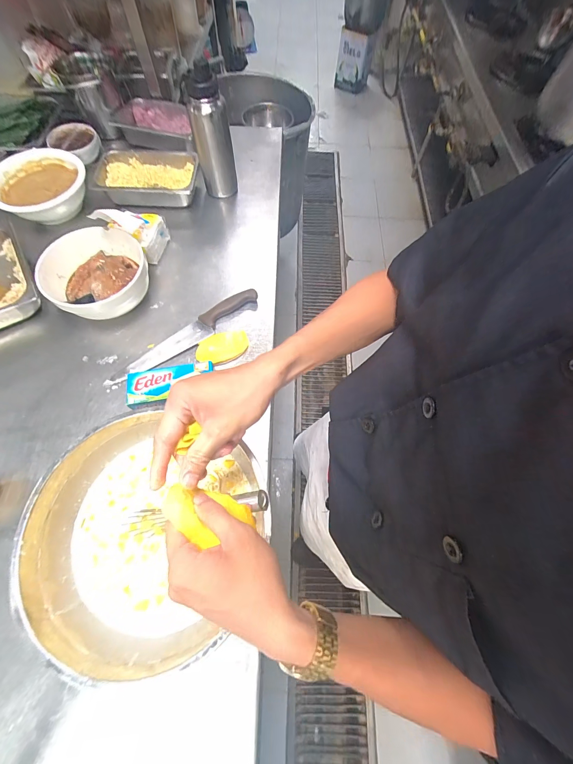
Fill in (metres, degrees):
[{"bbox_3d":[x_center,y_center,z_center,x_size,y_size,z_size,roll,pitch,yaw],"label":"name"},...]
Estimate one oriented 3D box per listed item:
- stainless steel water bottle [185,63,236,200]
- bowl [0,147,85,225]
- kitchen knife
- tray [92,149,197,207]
[{"bbox_3d":[-0.181,-0.599,0.727,0.088,0.272,0.070,-8,67,-6],"label":"stainless steel water bottle"},{"bbox_3d":[-0.620,-0.492,0.756,0.227,0.081,0.193,-38,73,-16],"label":"bowl"},{"bbox_3d":[-0.193,-0.115,0.637,0.306,0.023,0.051,-37,73,-16],"label":"kitchen knife"},{"bbox_3d":[-0.367,-0.534,0.789,0.262,0.072,0.162,0,67,-2],"label":"tray"}]

